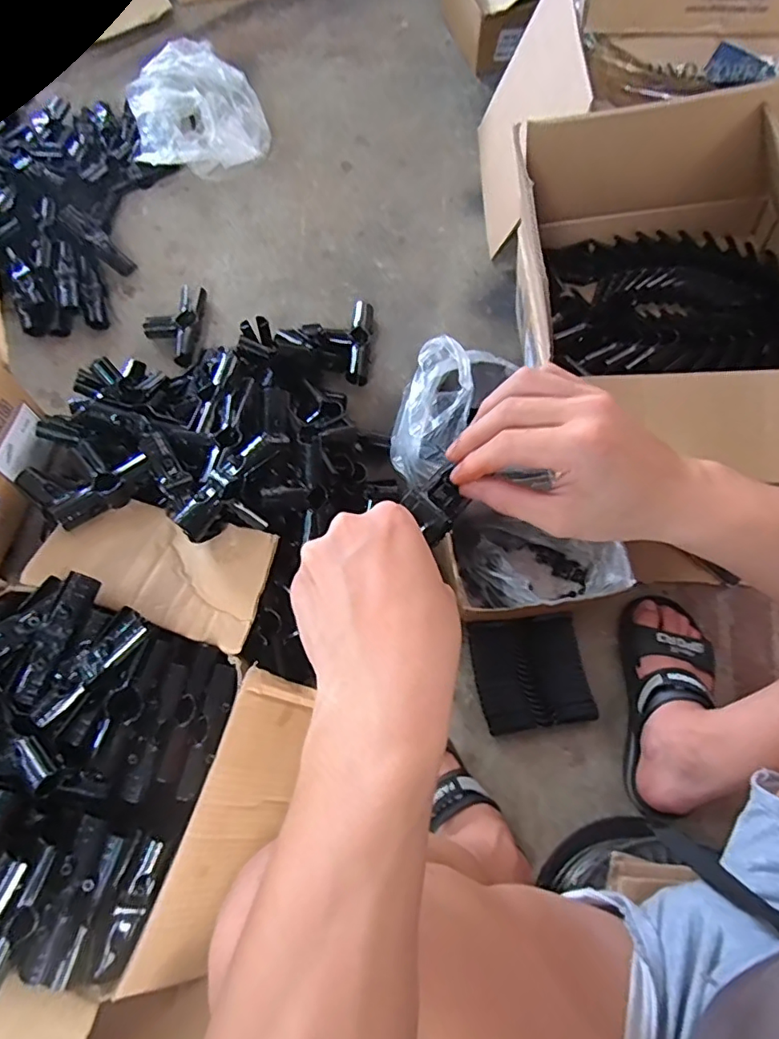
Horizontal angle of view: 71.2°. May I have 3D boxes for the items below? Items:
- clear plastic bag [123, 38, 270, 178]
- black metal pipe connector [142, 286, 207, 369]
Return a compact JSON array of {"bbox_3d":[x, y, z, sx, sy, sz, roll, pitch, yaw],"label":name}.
[{"bbox_3d":[-0.350,-0.716,0.962,0.230,0.095,0.203,-30,74,-9],"label":"clear plastic bag"},{"bbox_3d":[-0.340,-0.306,0.860,0.085,0.031,0.144,6,72,2],"label":"black metal pipe connector"}]

